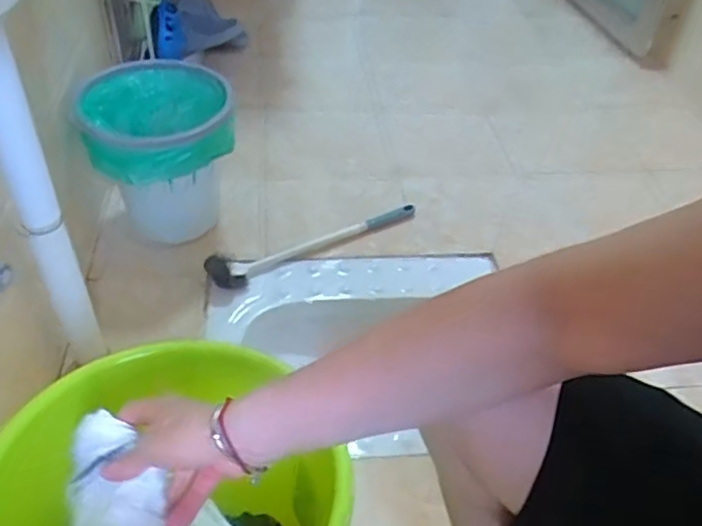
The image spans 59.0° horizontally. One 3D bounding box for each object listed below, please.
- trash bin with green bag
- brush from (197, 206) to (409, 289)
[{"bbox_3d":[-0.338,-0.183,1.150,0.247,0.275,0.233,0,43,-6],"label":"trash bin with green bag"},{"bbox_3d":[-0.058,-0.036,1.190,0.445,0.051,0.081,-15,47,-21],"label":"brush"}]

